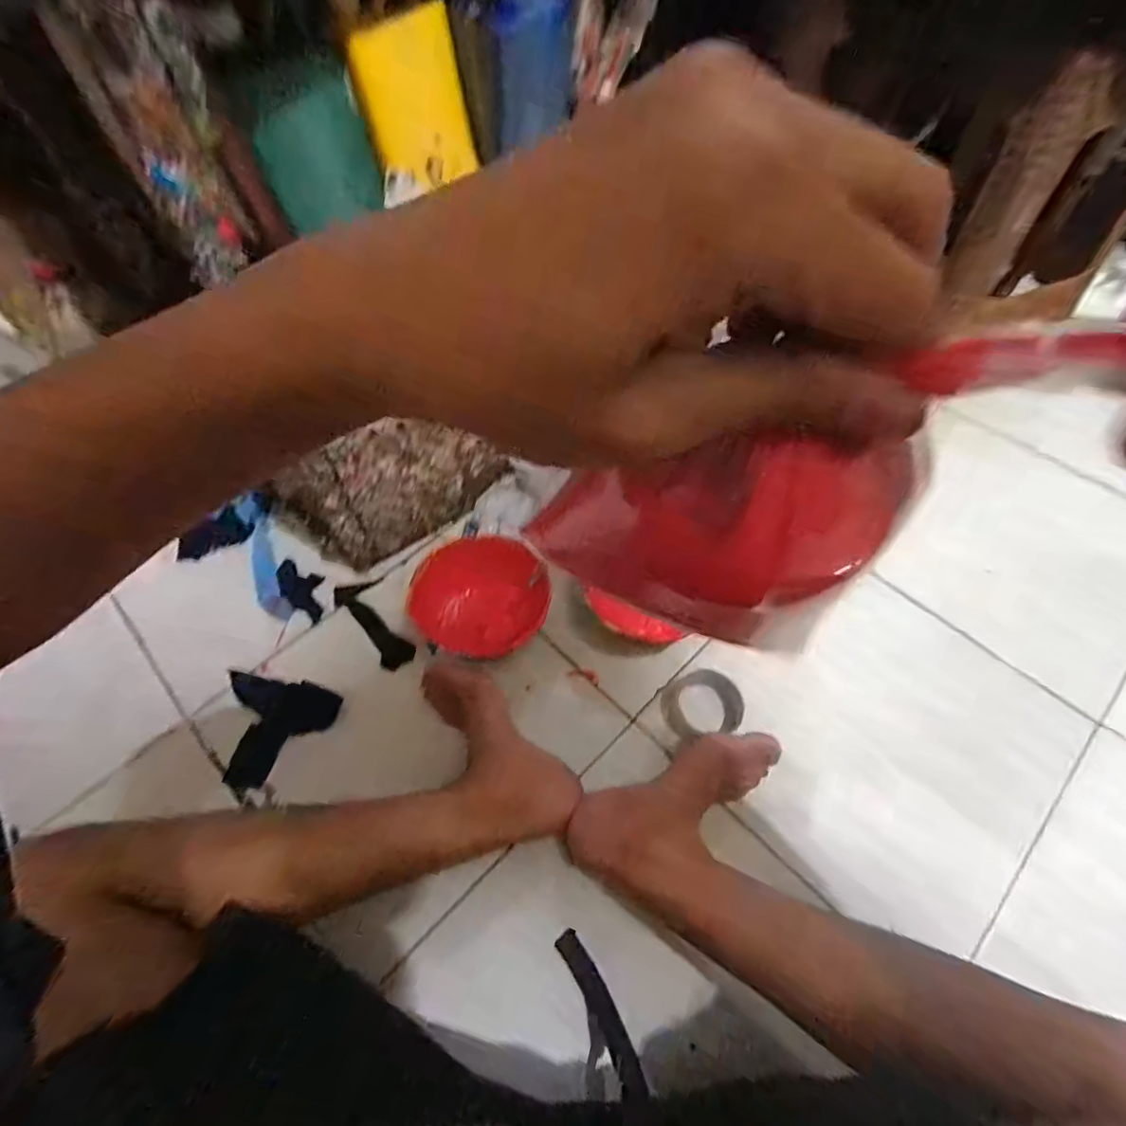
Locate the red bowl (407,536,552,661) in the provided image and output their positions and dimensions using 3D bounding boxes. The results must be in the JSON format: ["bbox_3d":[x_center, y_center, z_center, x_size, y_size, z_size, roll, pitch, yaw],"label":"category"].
[{"bbox_3d":[-0.111,0.040,0.767,0.162,0.067,0.149,-1,56,2],"label":"red bowl"}]

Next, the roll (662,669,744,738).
[{"bbox_3d":[0.168,0.169,0.693,0.087,0.038,0.077,-6,56,0],"label":"roll"}]

